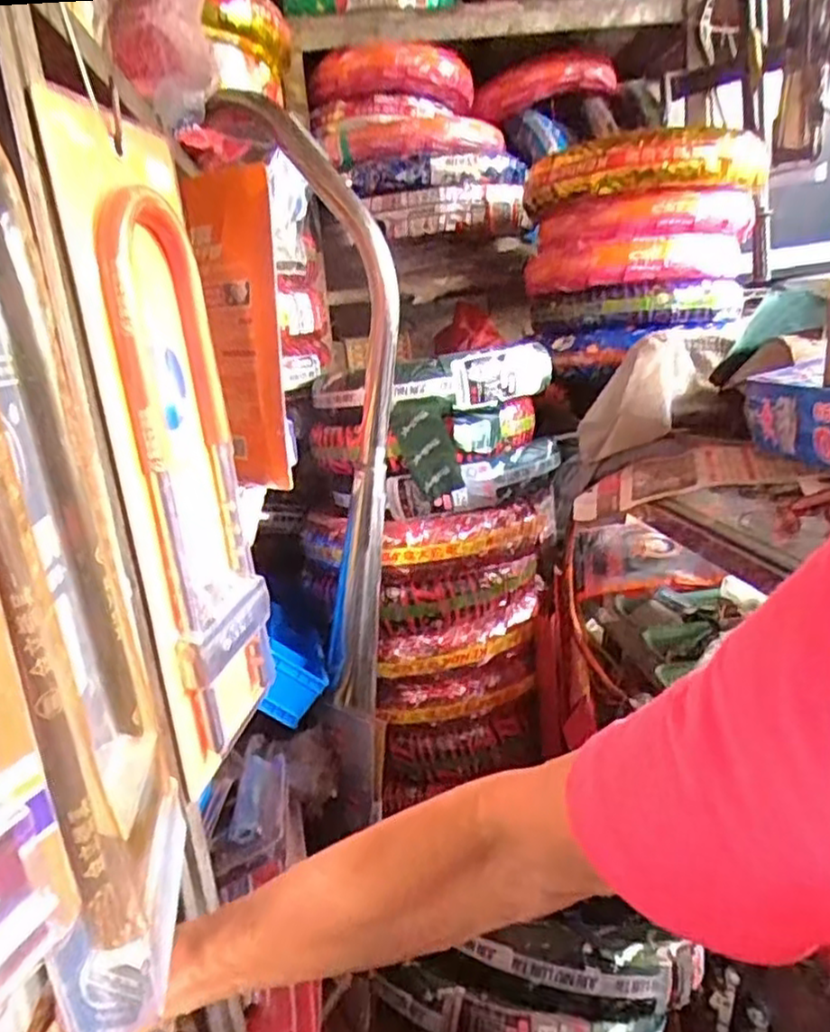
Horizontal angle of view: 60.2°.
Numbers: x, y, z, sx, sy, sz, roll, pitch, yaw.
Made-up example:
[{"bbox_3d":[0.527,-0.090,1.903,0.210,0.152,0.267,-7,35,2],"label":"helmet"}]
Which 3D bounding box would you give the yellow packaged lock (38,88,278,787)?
[{"bbox_3d":[-0.152,-0.033,0.466,0.041,0.392,0.139,-6,15,2],"label":"yellow packaged lock"}]

